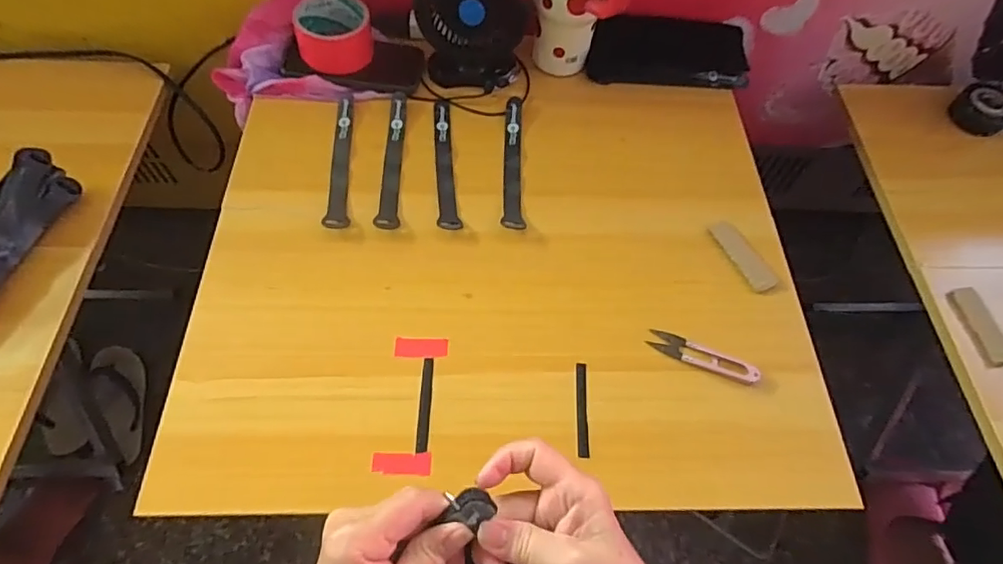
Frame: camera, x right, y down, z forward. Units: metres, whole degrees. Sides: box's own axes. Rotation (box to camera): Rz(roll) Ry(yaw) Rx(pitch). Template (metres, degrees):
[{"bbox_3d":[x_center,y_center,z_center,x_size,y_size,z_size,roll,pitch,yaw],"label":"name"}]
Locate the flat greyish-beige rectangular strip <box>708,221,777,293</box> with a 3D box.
[{"bbox_3d":[0.252,-0.027,0.556,0.031,0.006,0.085,-22,66,-15],"label":"flat greyish-beige rectangular strip"}]

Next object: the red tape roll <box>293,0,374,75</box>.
[{"bbox_3d":[-0.196,-0.293,0.629,0.084,0.044,0.084,2,62,-3],"label":"red tape roll"}]

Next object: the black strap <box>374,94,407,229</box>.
[{"bbox_3d":[-0.121,-0.141,0.597,0.024,0.008,0.195,-1,62,-4],"label":"black strap"}]

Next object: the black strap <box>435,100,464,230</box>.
[{"bbox_3d":[-0.064,-0.137,0.602,0.023,0.006,0.187,-5,63,-7],"label":"black strap"}]

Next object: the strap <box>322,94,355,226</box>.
[{"bbox_3d":[-0.179,-0.139,0.595,0.023,0.006,0.192,-4,63,-6],"label":"strap"}]

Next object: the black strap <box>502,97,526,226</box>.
[{"bbox_3d":[0.013,-0.137,0.604,0.023,0.007,0.184,2,62,-3],"label":"black strap"}]

